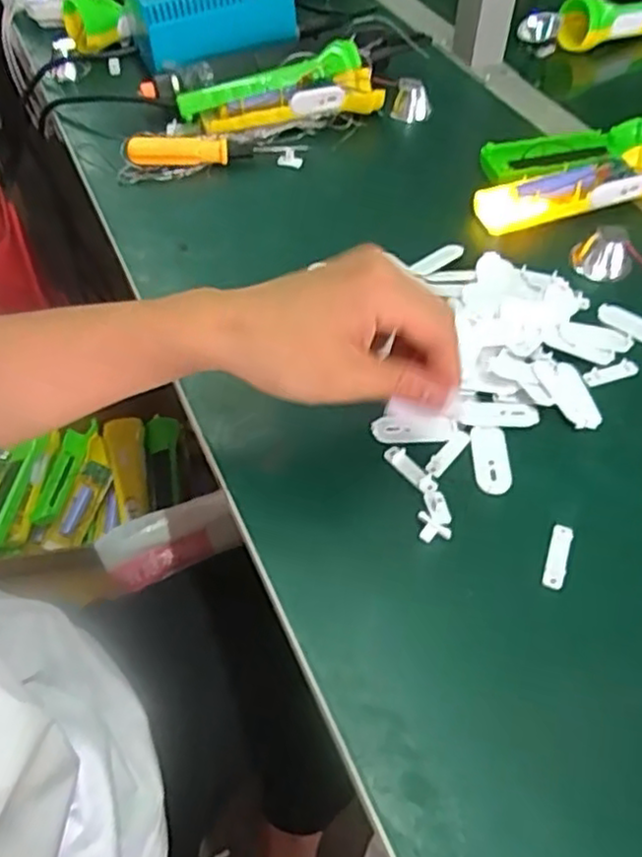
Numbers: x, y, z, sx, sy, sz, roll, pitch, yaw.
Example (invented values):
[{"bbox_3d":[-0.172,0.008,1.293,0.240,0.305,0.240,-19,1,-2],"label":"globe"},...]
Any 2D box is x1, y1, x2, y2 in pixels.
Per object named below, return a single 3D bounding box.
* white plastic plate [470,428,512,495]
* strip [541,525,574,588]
[{"bbox_3d":[0.098,0.018,0.396,0.021,0.005,0.044,1,54,3],"label":"white plastic plate"},{"bbox_3d":[0.124,0.067,0.361,0.010,0.005,0.035,17,56,14],"label":"strip"}]

